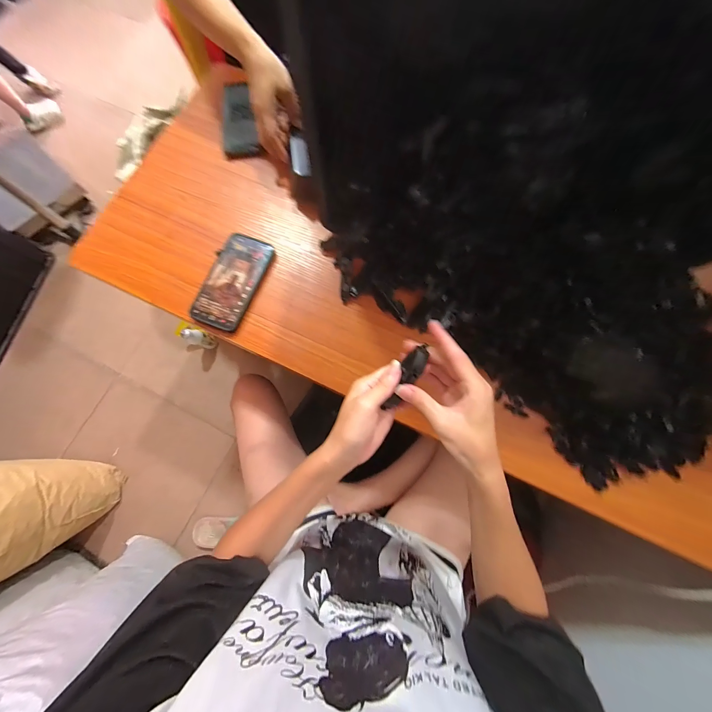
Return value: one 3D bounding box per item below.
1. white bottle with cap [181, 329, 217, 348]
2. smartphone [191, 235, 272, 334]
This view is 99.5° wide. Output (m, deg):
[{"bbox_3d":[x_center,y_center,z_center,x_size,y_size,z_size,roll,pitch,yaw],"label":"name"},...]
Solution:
[{"bbox_3d":[-0.531,-0.059,1.032,0.049,0.142,0.052,23,78,6],"label":"white bottle with cap"},{"bbox_3d":[-0.198,-0.122,0.488,0.079,0.018,0.161,19,77,5],"label":"smartphone"}]

